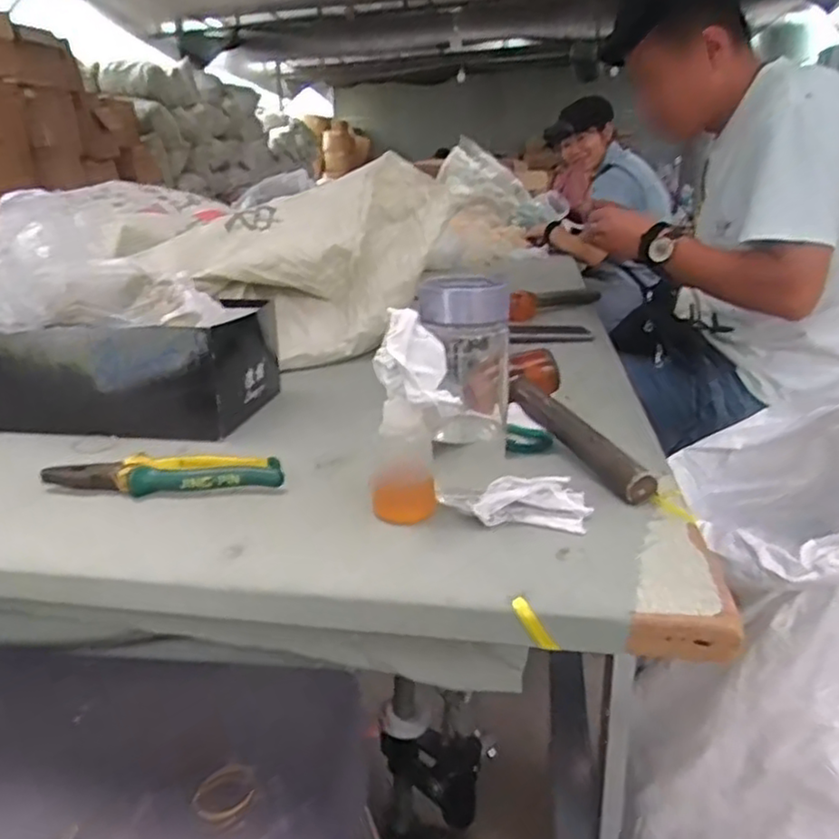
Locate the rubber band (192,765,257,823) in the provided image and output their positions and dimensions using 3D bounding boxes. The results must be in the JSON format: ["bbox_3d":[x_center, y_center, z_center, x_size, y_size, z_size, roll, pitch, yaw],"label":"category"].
[{"bbox_3d":[-0.147,0.281,0.513,0.044,0.004,0.049,-5,20,-12],"label":"rubber band"}]

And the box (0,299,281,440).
[{"bbox_3d":[-0.345,-0.064,0.772,0.327,0.110,0.176,2,19,7],"label":"box"}]

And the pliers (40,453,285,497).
[{"bbox_3d":[-0.217,0.047,0.578,0.195,0.018,0.046,-3,19,-7],"label":"pliers"}]

